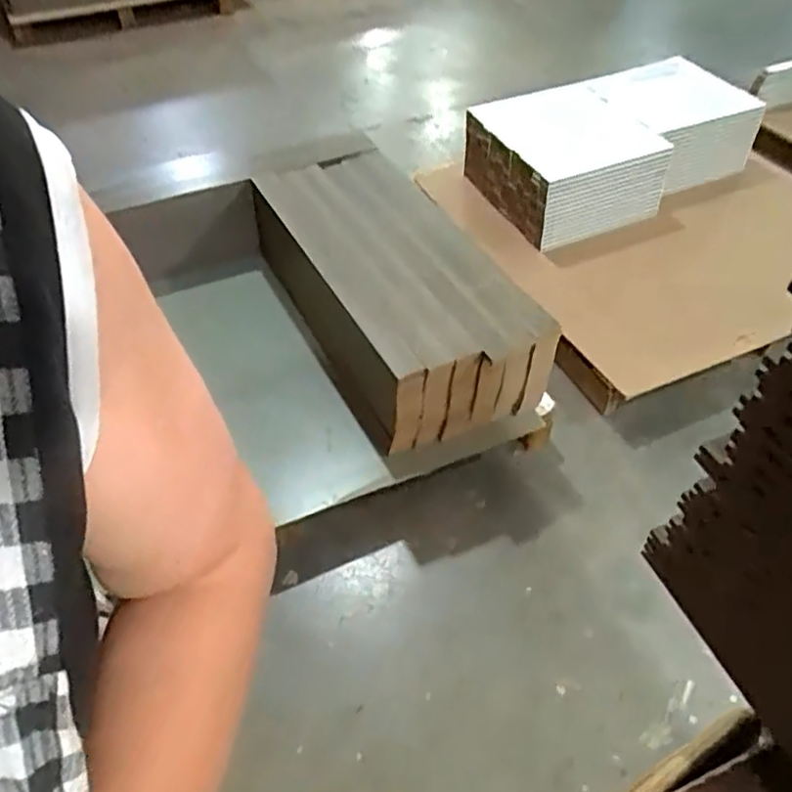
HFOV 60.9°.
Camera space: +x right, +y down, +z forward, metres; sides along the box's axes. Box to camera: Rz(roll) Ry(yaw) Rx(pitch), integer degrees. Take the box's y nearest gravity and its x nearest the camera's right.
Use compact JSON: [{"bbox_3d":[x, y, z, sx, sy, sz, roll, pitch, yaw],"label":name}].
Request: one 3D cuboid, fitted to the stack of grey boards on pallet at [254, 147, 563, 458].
[{"bbox_3d":[-0.028,-0.272,1.652,0.408,0.234,0.920,-21,48,-17],"label":"stack of grey boards on pallet"}]

